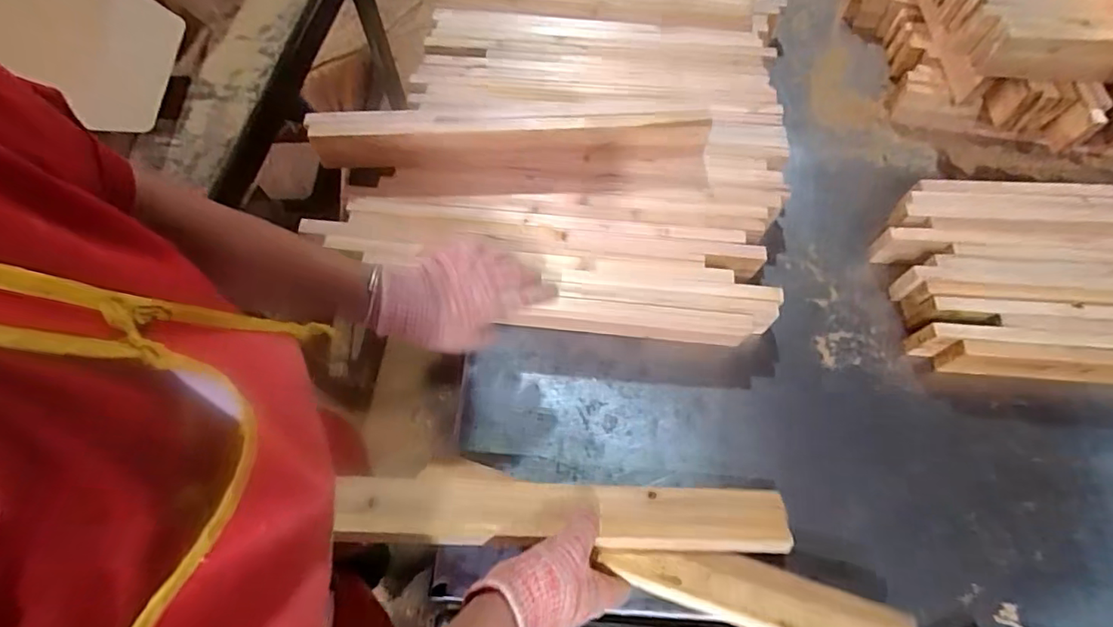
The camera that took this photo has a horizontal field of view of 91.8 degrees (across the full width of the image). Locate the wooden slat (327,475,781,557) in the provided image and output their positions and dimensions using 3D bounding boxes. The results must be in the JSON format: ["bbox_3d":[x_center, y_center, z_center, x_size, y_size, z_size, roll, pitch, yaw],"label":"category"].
[{"bbox_3d":[0.012,0.197,0.530,0.425,0.038,0.060,4,69,-6],"label":"wooden slat"}]

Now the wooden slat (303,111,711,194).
[{"bbox_3d":[-0.057,-0.200,0.674,0.481,0.090,0.031,-1,28,-2],"label":"wooden slat"}]

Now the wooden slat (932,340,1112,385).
[{"bbox_3d":[0.697,0.068,0.625,0.478,0.058,0.029,5,65,0],"label":"wooden slat"}]

